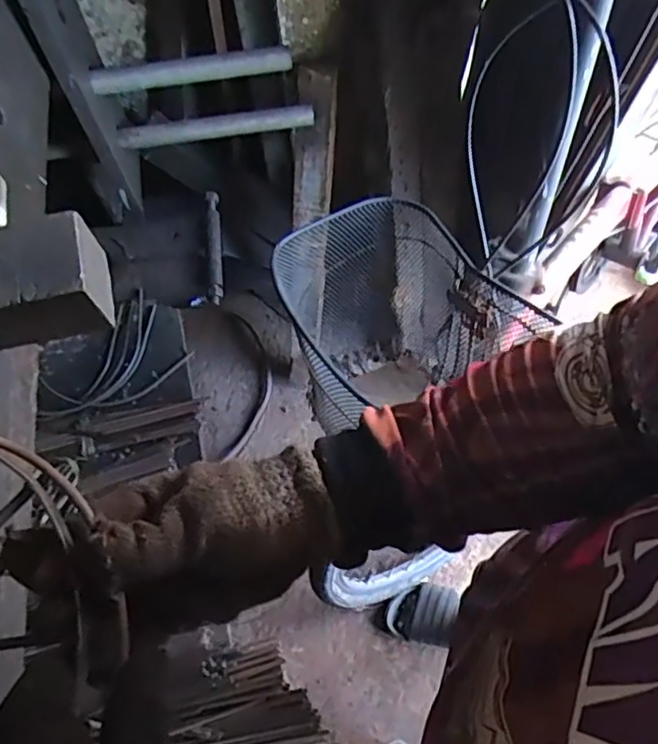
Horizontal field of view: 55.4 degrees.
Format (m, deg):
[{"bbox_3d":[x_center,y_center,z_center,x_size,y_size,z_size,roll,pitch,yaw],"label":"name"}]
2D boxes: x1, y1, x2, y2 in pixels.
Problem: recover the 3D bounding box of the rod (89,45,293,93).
[{"bbox_3d":[-0.160,-0.356,0.732,0.228,0.028,0.032,-8,72,-2],"label":"rod"}]

